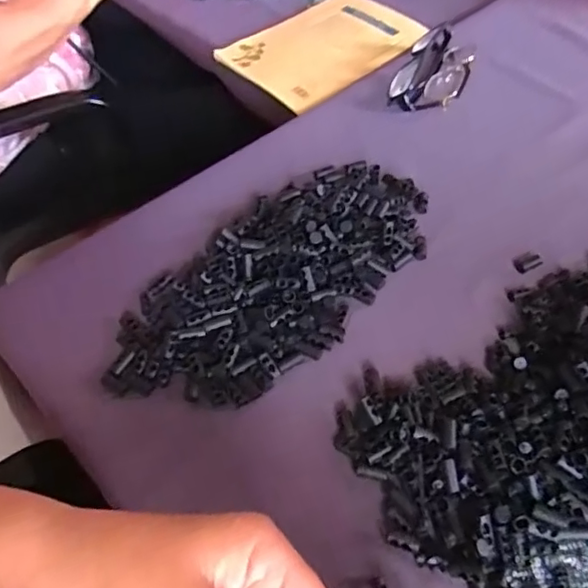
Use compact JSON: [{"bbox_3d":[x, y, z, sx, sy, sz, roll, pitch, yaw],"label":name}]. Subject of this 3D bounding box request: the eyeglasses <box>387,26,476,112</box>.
[{"bbox_3d":[0.145,-0.229,0.579,0.063,0.027,0.133,20,54,15],"label":"eyeglasses"}]

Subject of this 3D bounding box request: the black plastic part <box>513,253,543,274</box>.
[{"bbox_3d":[0.177,-0.024,0.435,0.020,0.009,0.016,-20,54,-15],"label":"black plastic part"}]

